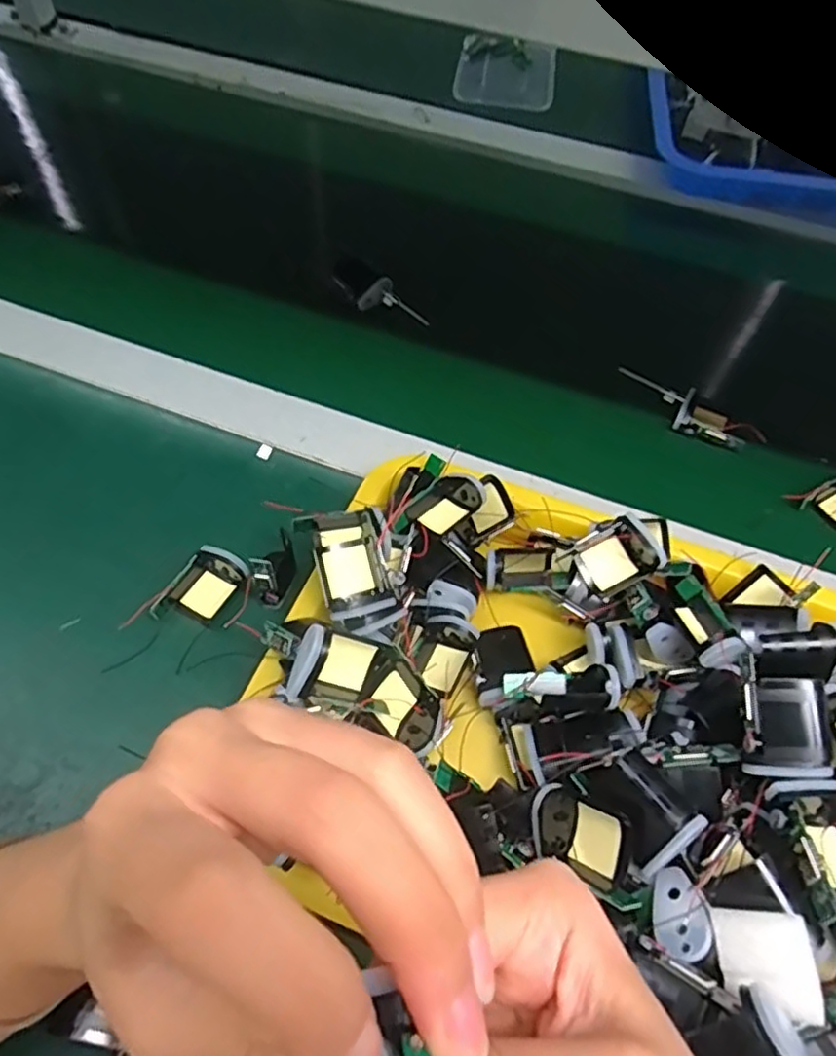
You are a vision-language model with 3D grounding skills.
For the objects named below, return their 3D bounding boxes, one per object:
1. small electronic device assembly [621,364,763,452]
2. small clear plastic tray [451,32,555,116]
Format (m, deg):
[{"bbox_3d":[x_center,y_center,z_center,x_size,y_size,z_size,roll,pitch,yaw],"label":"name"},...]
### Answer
[{"bbox_3d":[0.205,-0.092,0.507,0.114,0.020,0.034,28,61,15],"label":"small electronic device assembly"},{"bbox_3d":[0.103,-0.537,0.780,0.113,0.015,0.144,8,58,3],"label":"small clear plastic tray"}]

